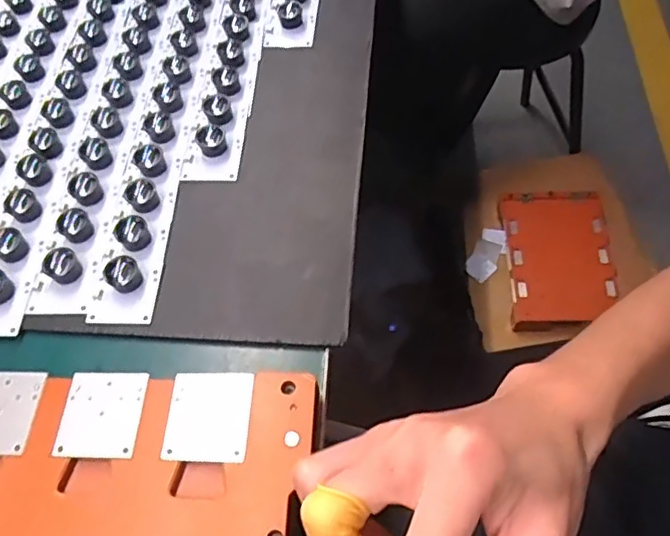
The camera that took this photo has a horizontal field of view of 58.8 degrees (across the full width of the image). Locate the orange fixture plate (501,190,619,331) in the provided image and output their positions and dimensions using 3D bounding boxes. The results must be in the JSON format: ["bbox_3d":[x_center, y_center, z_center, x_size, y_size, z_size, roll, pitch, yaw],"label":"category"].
[{"bbox_3d":[0.376,-0.017,1.010,0.163,0.045,0.256,1,59,5],"label":"orange fixture plate"}]

